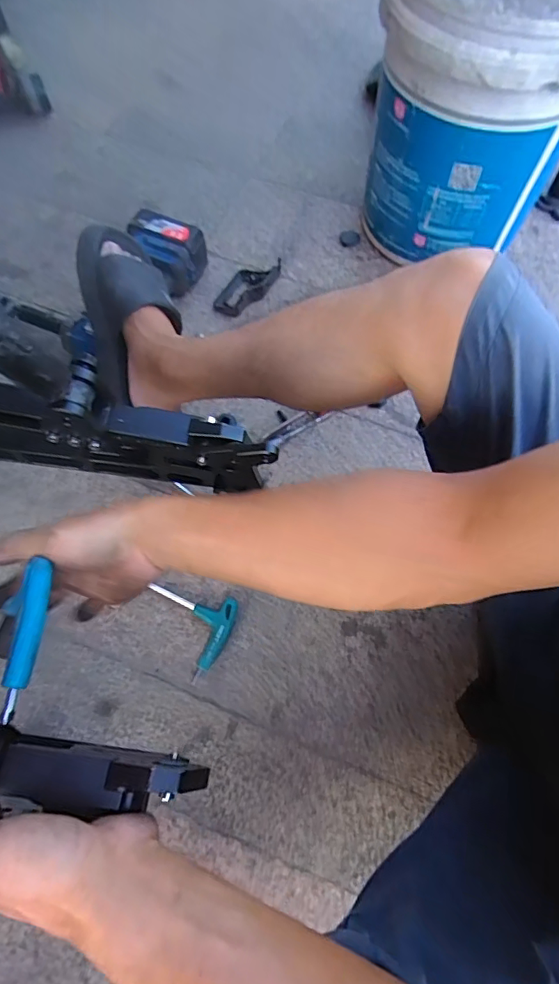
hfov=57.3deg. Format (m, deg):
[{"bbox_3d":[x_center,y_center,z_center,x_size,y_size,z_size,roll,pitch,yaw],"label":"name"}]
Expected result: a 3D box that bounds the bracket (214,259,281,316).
[{"bbox_3d":[-0.049,-0.317,0.775,0.057,0.019,0.125,29,69,10],"label":"bracket"}]

